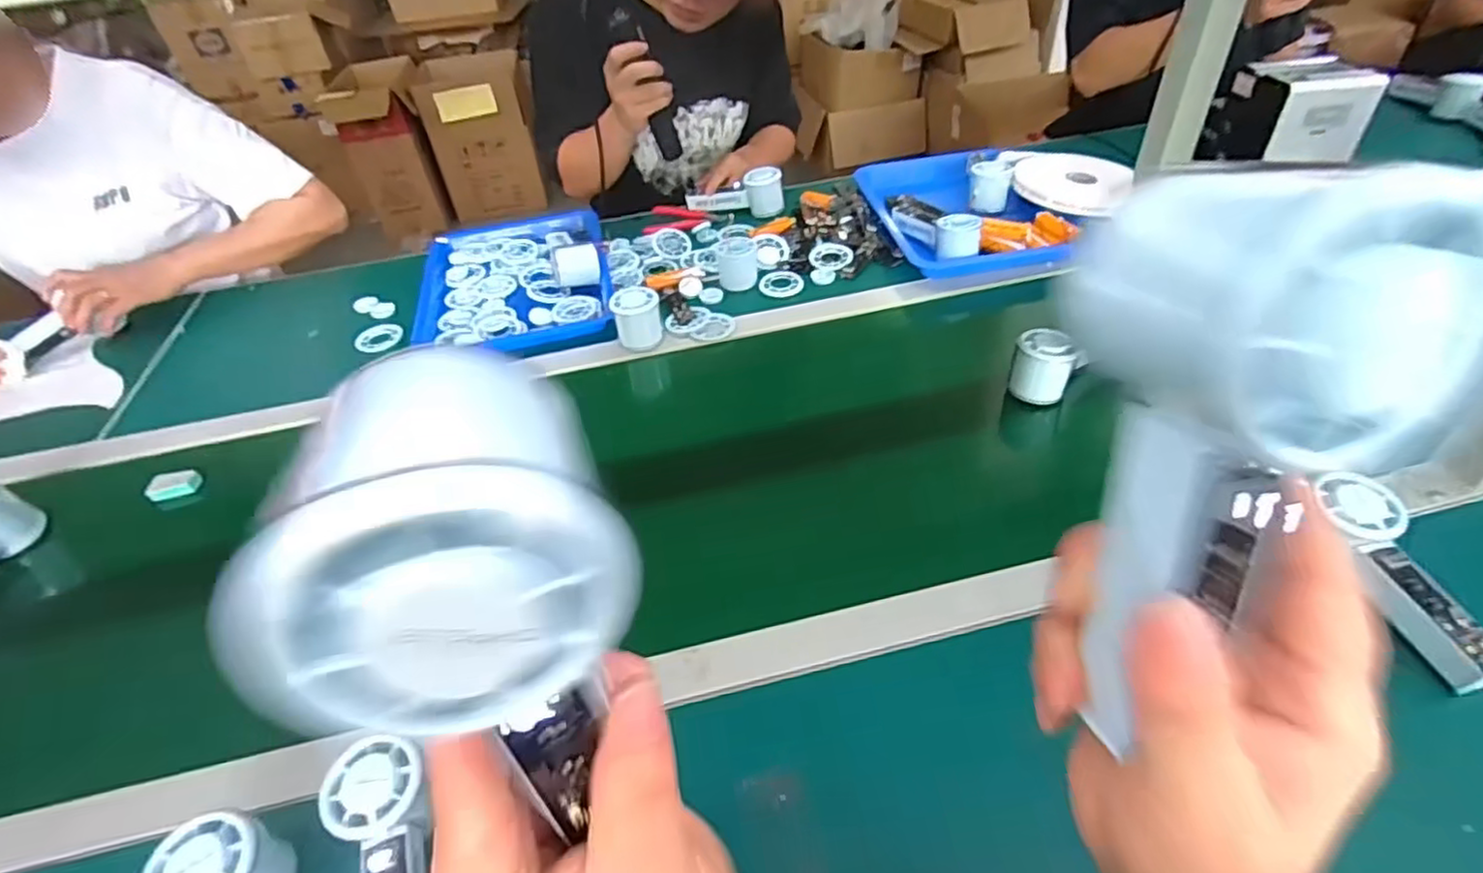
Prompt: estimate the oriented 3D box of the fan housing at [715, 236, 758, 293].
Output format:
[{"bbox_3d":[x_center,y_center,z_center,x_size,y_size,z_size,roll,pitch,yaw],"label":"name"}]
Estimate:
[{"bbox_3d":[-0.006,-0.228,0.897,0.053,0.050,0.058,-5,44,1],"label":"fan housing"}]

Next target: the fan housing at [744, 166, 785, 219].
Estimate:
[{"bbox_3d":[0.035,-0.374,1.036,0.056,0.061,0.047,-4,44,2],"label":"fan housing"}]

